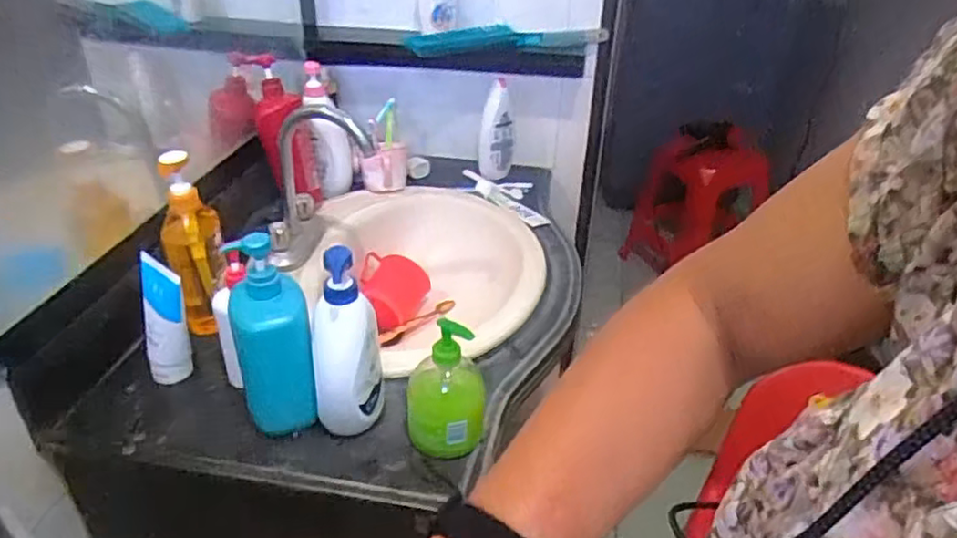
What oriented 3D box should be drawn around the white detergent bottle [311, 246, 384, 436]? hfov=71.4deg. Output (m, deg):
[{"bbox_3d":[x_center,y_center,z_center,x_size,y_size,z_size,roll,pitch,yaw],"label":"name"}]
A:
[{"bbox_3d":[-0.139,0.083,0.719,0.069,0.216,0.057,4,32,-3],"label":"white detergent bottle"}]

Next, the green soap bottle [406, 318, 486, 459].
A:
[{"bbox_3d":[-0.033,0.121,0.716,0.082,0.153,0.067,6,32,0],"label":"green soap bottle"}]

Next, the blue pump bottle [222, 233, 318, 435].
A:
[{"bbox_3d":[-0.220,0.068,0.708,0.075,0.210,0.066,-9,35,-23],"label":"blue pump bottle"}]

